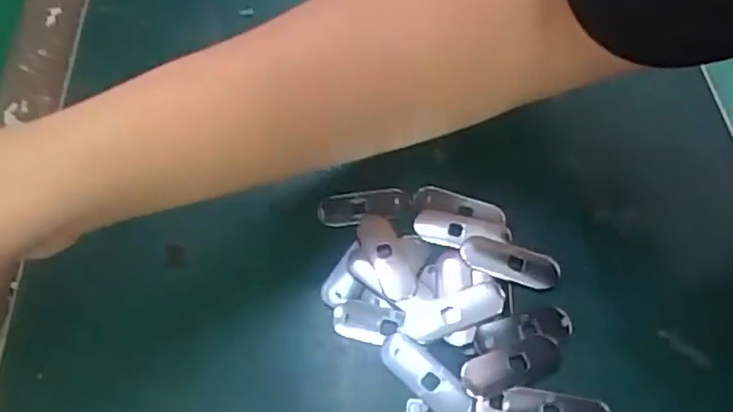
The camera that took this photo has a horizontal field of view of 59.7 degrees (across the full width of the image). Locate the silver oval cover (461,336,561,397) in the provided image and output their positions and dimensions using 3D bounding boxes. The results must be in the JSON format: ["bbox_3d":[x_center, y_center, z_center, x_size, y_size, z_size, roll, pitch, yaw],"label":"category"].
[{"bbox_3d":[0.069,0.075,0.301,0.049,0.004,0.019,-18,63,-10],"label":"silver oval cover"}]

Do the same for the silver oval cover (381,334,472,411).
[{"bbox_3d":[0.027,0.080,0.300,0.050,0.004,0.017,40,68,20],"label":"silver oval cover"}]

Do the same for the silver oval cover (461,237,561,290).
[{"bbox_3d":[0.075,0.029,0.331,0.050,0.005,0.021,15,62,8],"label":"silver oval cover"}]

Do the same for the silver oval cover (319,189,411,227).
[{"bbox_3d":[-0.001,0.000,0.347,0.049,0.004,0.017,-8,61,-4],"label":"silver oval cover"}]

